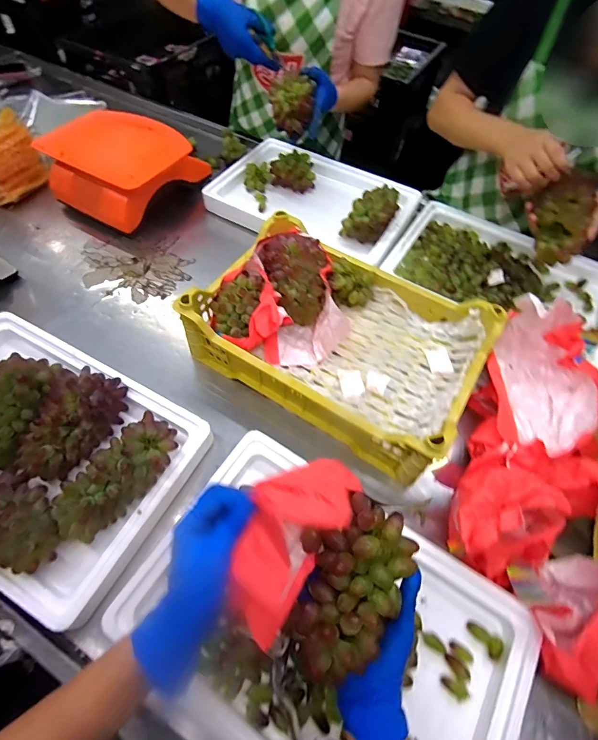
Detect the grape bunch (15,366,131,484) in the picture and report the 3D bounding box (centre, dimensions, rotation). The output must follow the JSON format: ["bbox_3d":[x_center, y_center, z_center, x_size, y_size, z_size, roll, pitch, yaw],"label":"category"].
[{"bbox_3d":[-0.329,0.074,0.549,0.089,0.076,0.169,18,58,7],"label":"grape bunch"}]

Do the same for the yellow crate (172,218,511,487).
[{"bbox_3d":[0.071,-0.069,0.642,0.437,0.113,0.296,30,60,14],"label":"yellow crate"}]

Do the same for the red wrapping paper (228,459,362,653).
[{"bbox_3d":[-0.006,0.142,0.341,0.073,0.094,0.157,34,61,17],"label":"red wrapping paper"}]

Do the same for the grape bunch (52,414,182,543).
[{"bbox_3d":[-0.245,0.139,0.511,0.082,0.055,0.179,34,61,17],"label":"grape bunch"}]

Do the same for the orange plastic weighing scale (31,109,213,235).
[{"bbox_3d":[-0.397,-0.464,0.873,0.283,0.122,0.298,28,60,13],"label":"orange plastic weighing scale"}]

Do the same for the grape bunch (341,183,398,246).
[{"bbox_3d":[0.169,-0.360,0.854,0.084,0.085,0.166,28,60,13],"label":"grape bunch"}]

